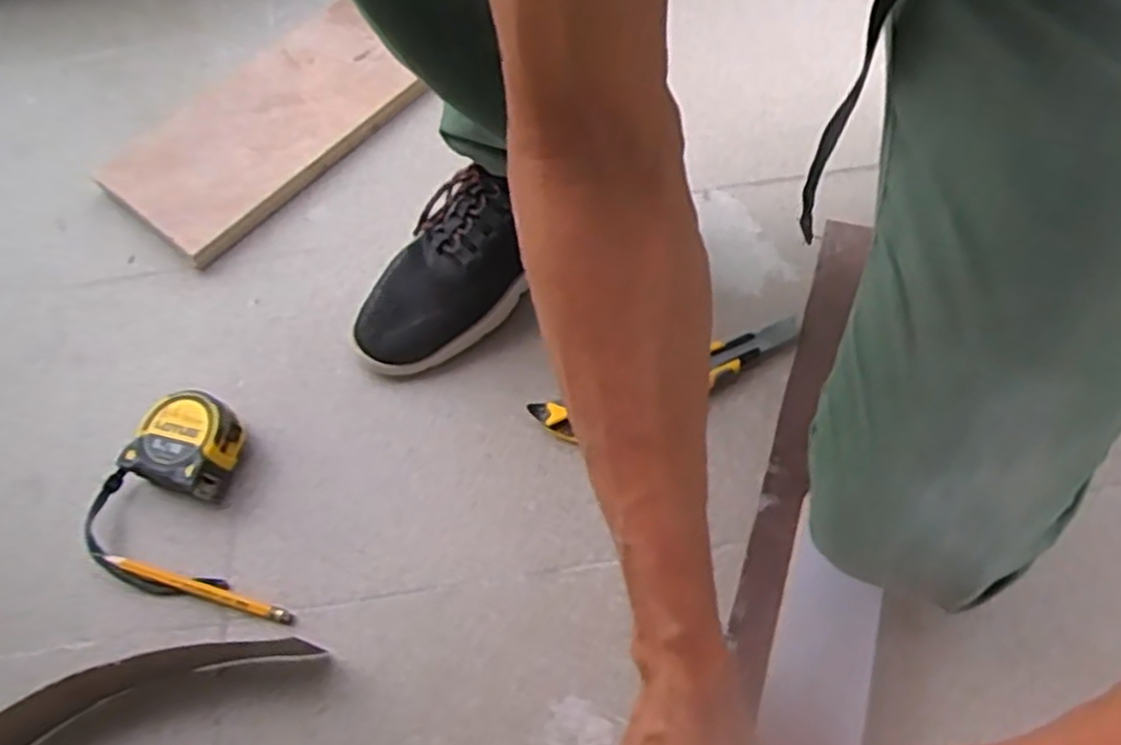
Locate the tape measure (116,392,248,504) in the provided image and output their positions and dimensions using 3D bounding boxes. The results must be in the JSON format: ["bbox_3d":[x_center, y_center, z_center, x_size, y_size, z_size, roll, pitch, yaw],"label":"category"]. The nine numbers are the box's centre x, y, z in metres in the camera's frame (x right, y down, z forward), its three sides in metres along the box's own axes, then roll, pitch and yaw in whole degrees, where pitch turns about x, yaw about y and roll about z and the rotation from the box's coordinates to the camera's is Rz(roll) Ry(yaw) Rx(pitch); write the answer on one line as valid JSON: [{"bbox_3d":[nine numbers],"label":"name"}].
[{"bbox_3d":[-0.261,0.051,0.538,0.065,0.044,0.063,20,64,15],"label":"tape measure"}]

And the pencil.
[{"bbox_3d":[-0.238,0.140,0.498,0.141,0.006,0.009,14,62,12],"label":"pencil"}]

